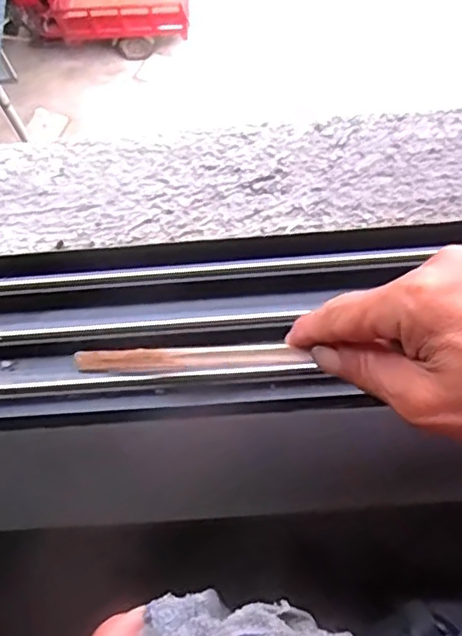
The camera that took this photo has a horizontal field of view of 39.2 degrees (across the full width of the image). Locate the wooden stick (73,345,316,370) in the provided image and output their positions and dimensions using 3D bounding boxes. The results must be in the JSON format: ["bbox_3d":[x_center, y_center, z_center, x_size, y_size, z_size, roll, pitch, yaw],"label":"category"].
[{"bbox_3d":[-0.026,0.022,0.362,0.136,0.009,0.011,-3,62,18],"label":"wooden stick"}]

